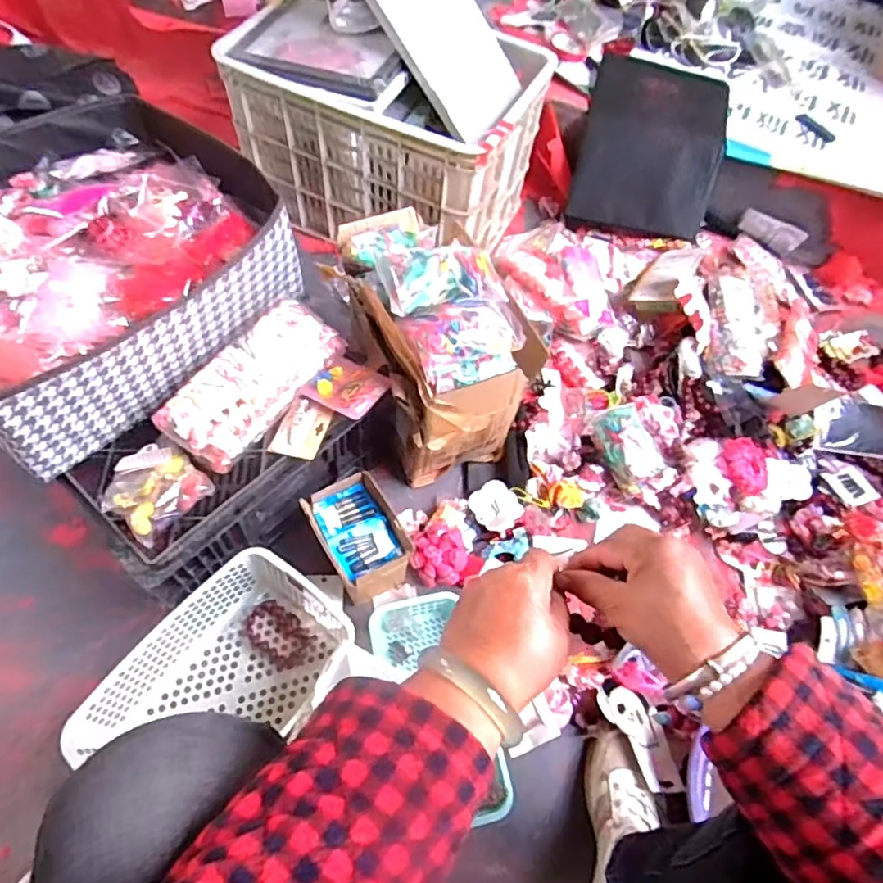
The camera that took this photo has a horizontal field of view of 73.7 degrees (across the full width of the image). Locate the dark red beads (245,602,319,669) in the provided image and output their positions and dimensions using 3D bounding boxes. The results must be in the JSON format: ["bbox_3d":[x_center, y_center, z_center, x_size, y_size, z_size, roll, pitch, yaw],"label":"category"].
[{"bbox_3d":[-0.220,0.258,0.792,0.094,0.006,0.062,36,65,15],"label":"dark red beads"}]

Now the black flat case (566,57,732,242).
[{"bbox_3d":[0.434,-0.612,1.220,0.279,0.057,0.346,15,105,11],"label":"black flat case"}]

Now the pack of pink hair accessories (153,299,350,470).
[{"bbox_3d":[-0.226,-0.073,0.721,0.097,0.063,0.236,32,62,12],"label":"pack of pink hair accessories"}]

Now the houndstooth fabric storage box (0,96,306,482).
[{"bbox_3d":[-0.426,-0.217,0.719,0.371,0.145,0.401,38,63,15],"label":"houndstooth fabric storage box"}]

